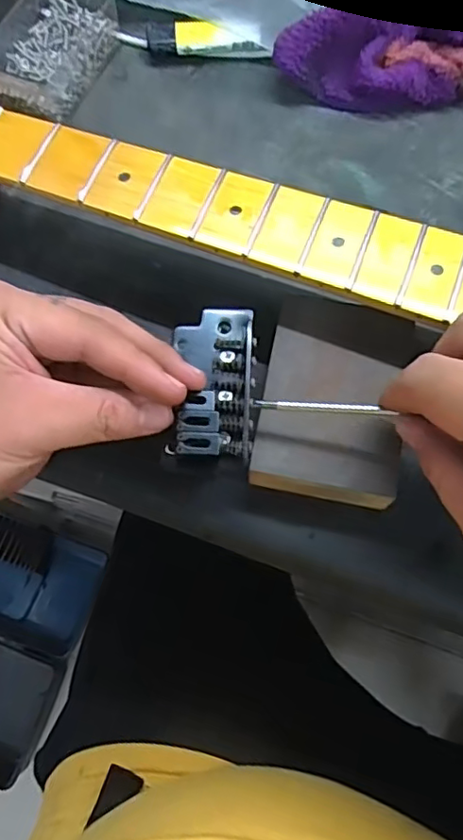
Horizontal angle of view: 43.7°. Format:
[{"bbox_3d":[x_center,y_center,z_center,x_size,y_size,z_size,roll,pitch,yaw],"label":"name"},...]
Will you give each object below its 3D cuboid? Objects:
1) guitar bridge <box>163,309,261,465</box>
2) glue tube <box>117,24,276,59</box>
[{"bbox_3d":[-0.008,-0.020,0.273,0.038,0.013,0.077,1,64,3],"label":"guitar bridge"},{"bbox_3d":[-0.026,-0.260,0.400,0.101,0.018,0.020,4,71,4],"label":"glue tube"}]

